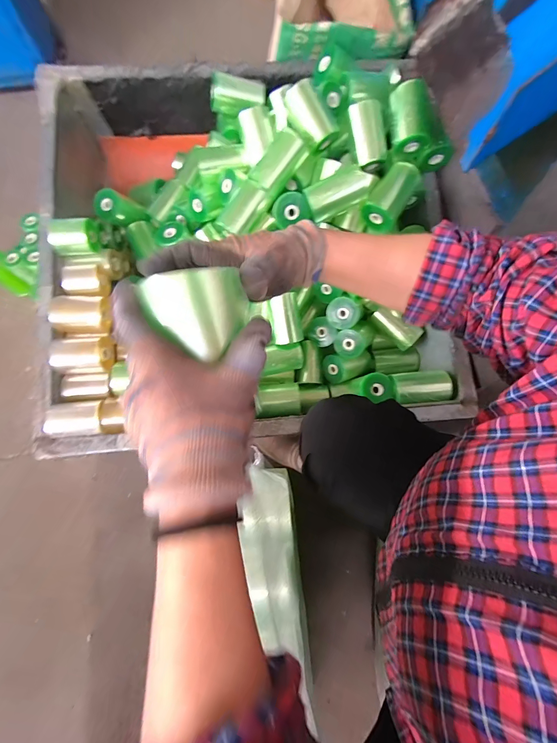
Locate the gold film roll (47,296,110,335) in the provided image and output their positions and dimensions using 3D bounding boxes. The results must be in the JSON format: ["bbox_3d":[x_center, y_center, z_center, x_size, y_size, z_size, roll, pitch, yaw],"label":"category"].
[{"bbox_3d":[-0.380,-0.109,0.599,0.094,0.047,0.070,-1,74,-1],"label":"gold film roll"}]

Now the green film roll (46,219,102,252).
[{"bbox_3d":[-0.402,-0.267,0.614,0.077,0.053,0.058,-13,74,-5],"label":"green film roll"}]

